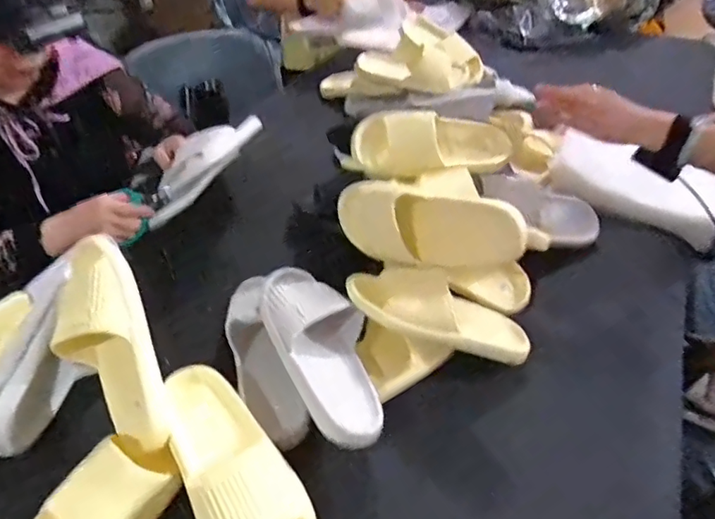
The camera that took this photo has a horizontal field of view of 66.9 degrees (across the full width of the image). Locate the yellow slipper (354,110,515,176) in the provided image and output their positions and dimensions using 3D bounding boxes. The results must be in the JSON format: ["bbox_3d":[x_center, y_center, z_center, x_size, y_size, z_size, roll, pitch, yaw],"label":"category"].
[{"bbox_3d":[0.116,-0.174,0.808,0.249,0.084,0.089,-5,42,-5],"label":"yellow slipper"}]

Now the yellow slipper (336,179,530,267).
[{"bbox_3d":[0.092,-0.046,0.730,0.257,0.131,0.079,21,46,22],"label":"yellow slipper"}]

